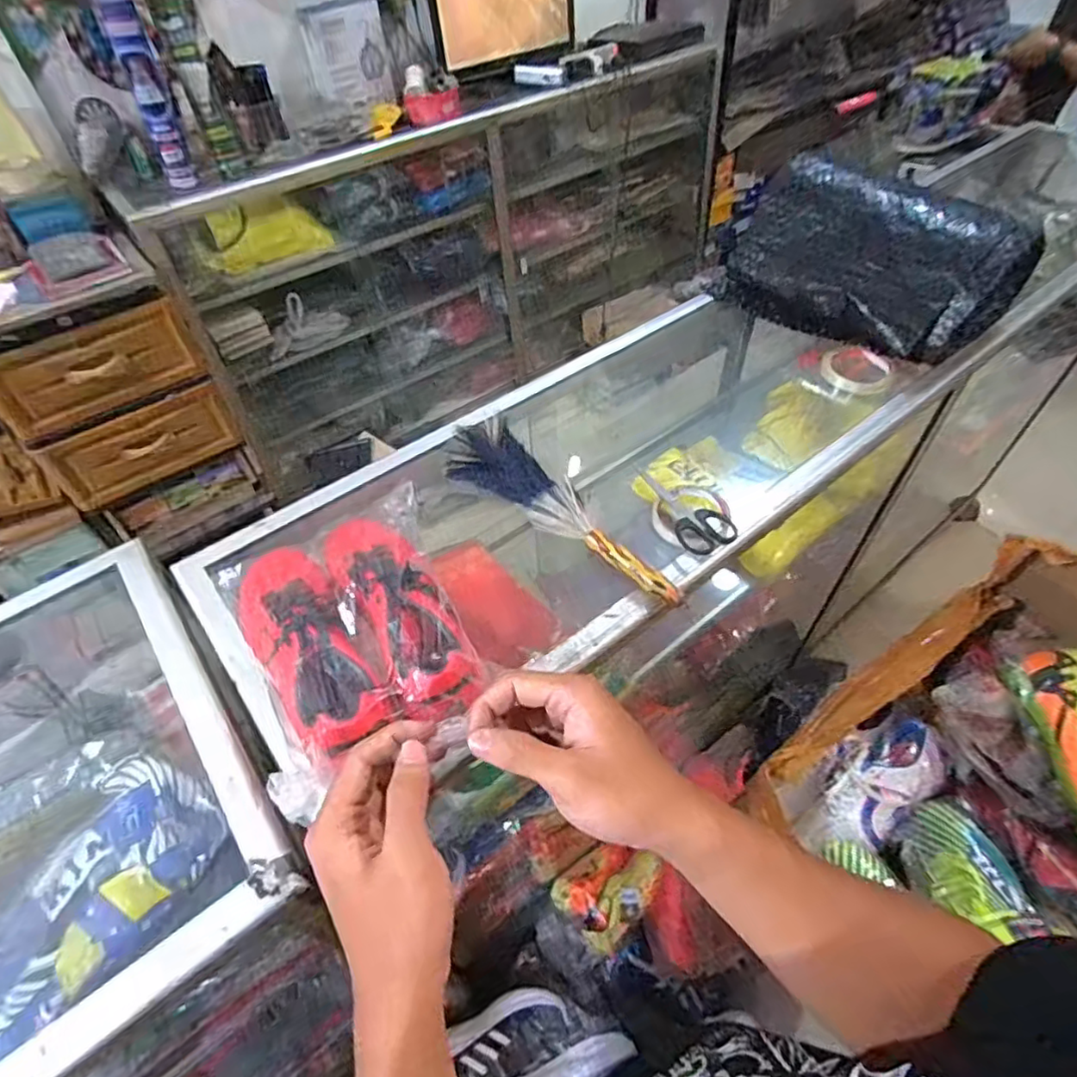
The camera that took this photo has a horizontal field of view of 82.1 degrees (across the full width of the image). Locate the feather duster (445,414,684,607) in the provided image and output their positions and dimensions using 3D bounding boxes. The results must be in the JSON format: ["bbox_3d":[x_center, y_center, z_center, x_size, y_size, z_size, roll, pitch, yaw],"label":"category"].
[{"bbox_3d":[0.016,-0.030,0.668,0.082,0.041,0.314,-33,55,-23],"label":"feather duster"}]

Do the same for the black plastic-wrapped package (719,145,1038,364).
[{"bbox_3d":[0.465,-0.407,0.882,0.186,0.161,0.352,-31,54,-21],"label":"black plastic-wrapped package"}]

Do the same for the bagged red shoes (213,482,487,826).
[{"bbox_3d":[-0.162,0.073,0.538,0.192,0.083,0.297,-24,52,-16],"label":"bagged red shoes"}]

